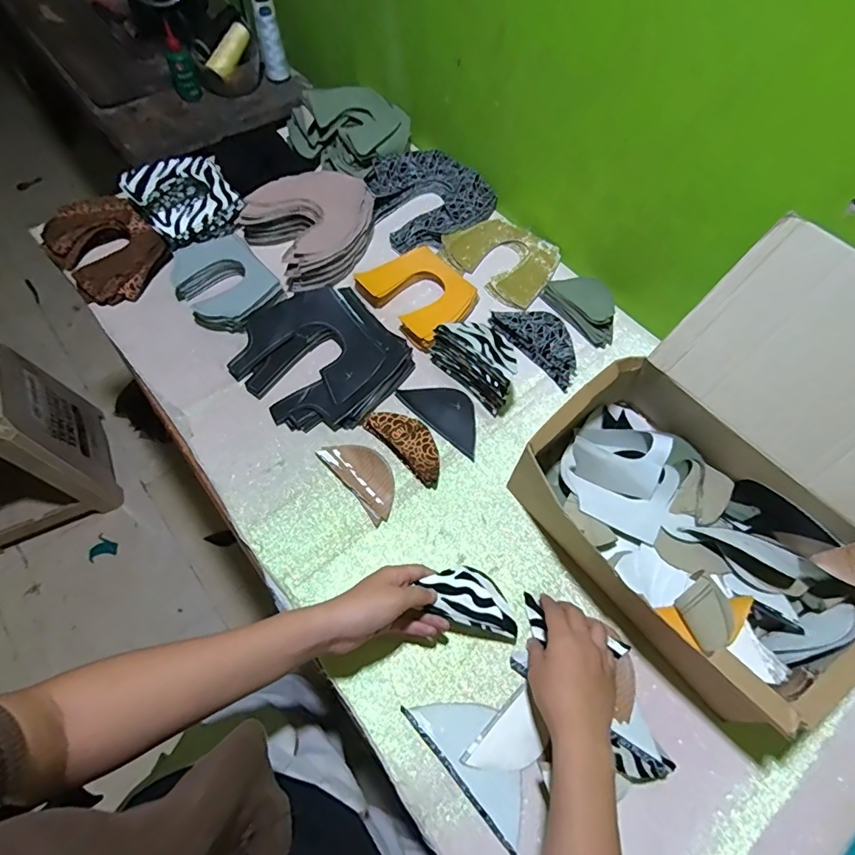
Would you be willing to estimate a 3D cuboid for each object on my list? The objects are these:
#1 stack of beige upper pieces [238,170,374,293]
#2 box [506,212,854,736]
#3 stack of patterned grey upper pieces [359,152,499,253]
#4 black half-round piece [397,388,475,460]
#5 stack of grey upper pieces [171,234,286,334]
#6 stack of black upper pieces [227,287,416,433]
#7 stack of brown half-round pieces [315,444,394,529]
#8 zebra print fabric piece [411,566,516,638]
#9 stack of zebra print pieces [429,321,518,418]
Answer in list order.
[{"bbox_3d":[-0.170,-0.310,0.747,0.183,0.058,0.178,-38,70,-20],"label":"stack of beige upper pieces"},{"bbox_3d":[0.324,0.036,0.483,0.339,0.231,0.330,-35,68,-19],"label":"box"},{"bbox_3d":[-0.004,-0.372,0.803,0.189,0.043,0.183,-38,70,-20],"label":"stack of patterned grey upper pieces"},{"bbox_3d":[0.026,-0.023,0.636,0.063,0.012,0.128,-41,71,-21],"label":"black half-round piece"},{"bbox_3d":[-0.292,-0.209,0.703,0.122,0.026,0.165,-33,69,-19],"label":"stack of grey upper pieces"},{"bbox_3d":[-0.142,-0.094,0.652,0.189,0.032,0.201,-40,71,-21],"label":"stack of black upper pieces"},{"bbox_3d":[-0.075,0.056,0.588,0.057,0.014,0.113,-37,70,-20],"label":"stack of brown half-round pieces"},{"bbox_3d":[0.047,0.172,0.495,0.097,0.015,0.052,19,75,-6],"label":"zebra print fabric piece"},{"bbox_3d":[0.066,-0.089,0.628,0.055,0.065,0.122,-40,70,-21],"label":"stack of zebra print pieces"}]

